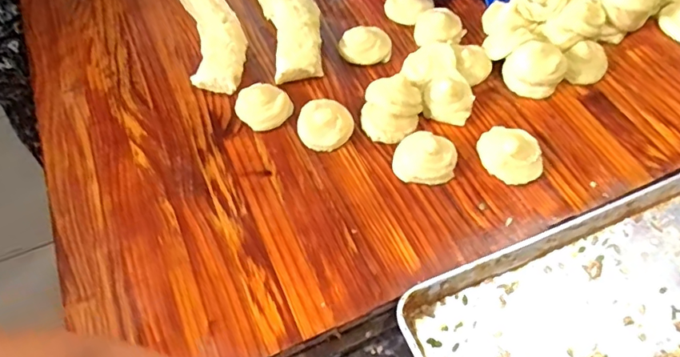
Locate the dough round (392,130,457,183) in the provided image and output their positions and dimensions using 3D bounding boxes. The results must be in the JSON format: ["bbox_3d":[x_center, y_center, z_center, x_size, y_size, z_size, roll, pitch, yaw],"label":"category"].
[{"bbox_3d":[0.117,-0.032,0.699,0.082,0.035,0.073,8,61,8],"label":"dough round"}]

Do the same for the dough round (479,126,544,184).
[{"bbox_3d":[0.236,-0.034,0.700,0.086,0.029,0.083,-2,60,3],"label":"dough round"}]

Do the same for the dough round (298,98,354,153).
[{"bbox_3d":[-0.022,-0.081,0.744,0.077,0.027,0.082,-2,60,3],"label":"dough round"}]

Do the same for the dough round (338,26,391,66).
[{"bbox_3d":[0.041,-0.217,0.830,0.083,0.025,0.064,-6,60,0],"label":"dough round"}]

